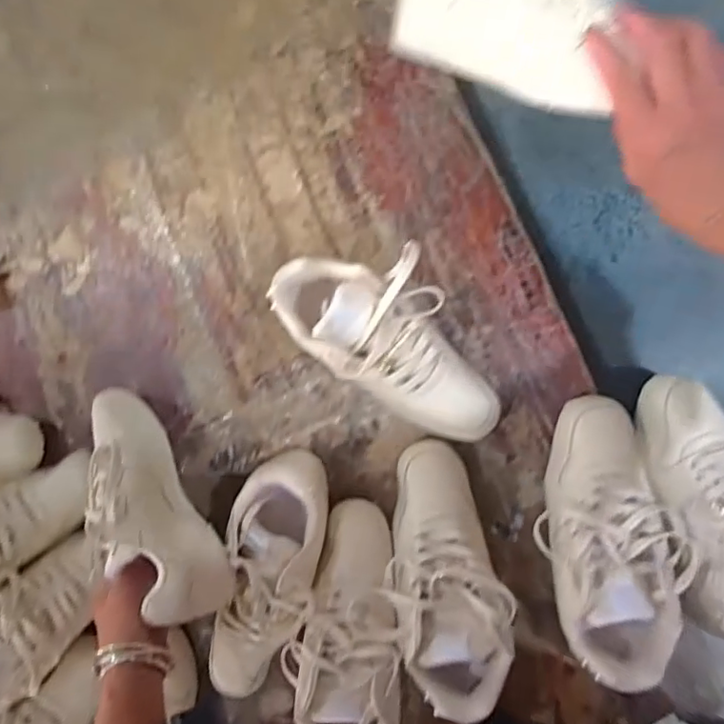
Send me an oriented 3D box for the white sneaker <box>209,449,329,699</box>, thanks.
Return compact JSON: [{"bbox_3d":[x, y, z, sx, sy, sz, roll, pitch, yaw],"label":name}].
[{"bbox_3d":[-0.088,0.212,0.580,0.088,0.091,0.241,12,90,9],"label":"white sneaker"}]

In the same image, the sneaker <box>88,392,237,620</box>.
[{"bbox_3d":[-0.218,0.137,0.562,0.088,0.072,0.243,-38,65,6],"label":"sneaker"}]

